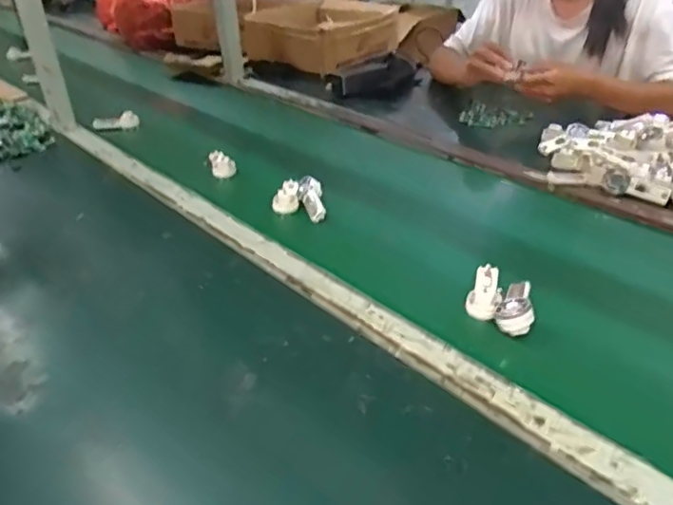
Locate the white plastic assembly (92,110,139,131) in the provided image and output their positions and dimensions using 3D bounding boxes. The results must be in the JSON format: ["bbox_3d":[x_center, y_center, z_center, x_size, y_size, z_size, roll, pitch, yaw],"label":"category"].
[{"bbox_3d":[-0.471,-0.277,1.277,0.093,0.033,0.039,-18,36,-18],"label":"white plastic assembly"}]

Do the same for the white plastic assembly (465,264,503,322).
[{"bbox_3d":[0.177,0.040,0.708,0.037,0.028,0.095,5,35,15],"label":"white plastic assembly"}]

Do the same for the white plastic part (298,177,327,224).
[{"bbox_3d":[-0.036,-0.080,0.914,0.037,0.018,0.084,-11,59,-9],"label":"white plastic part"}]

